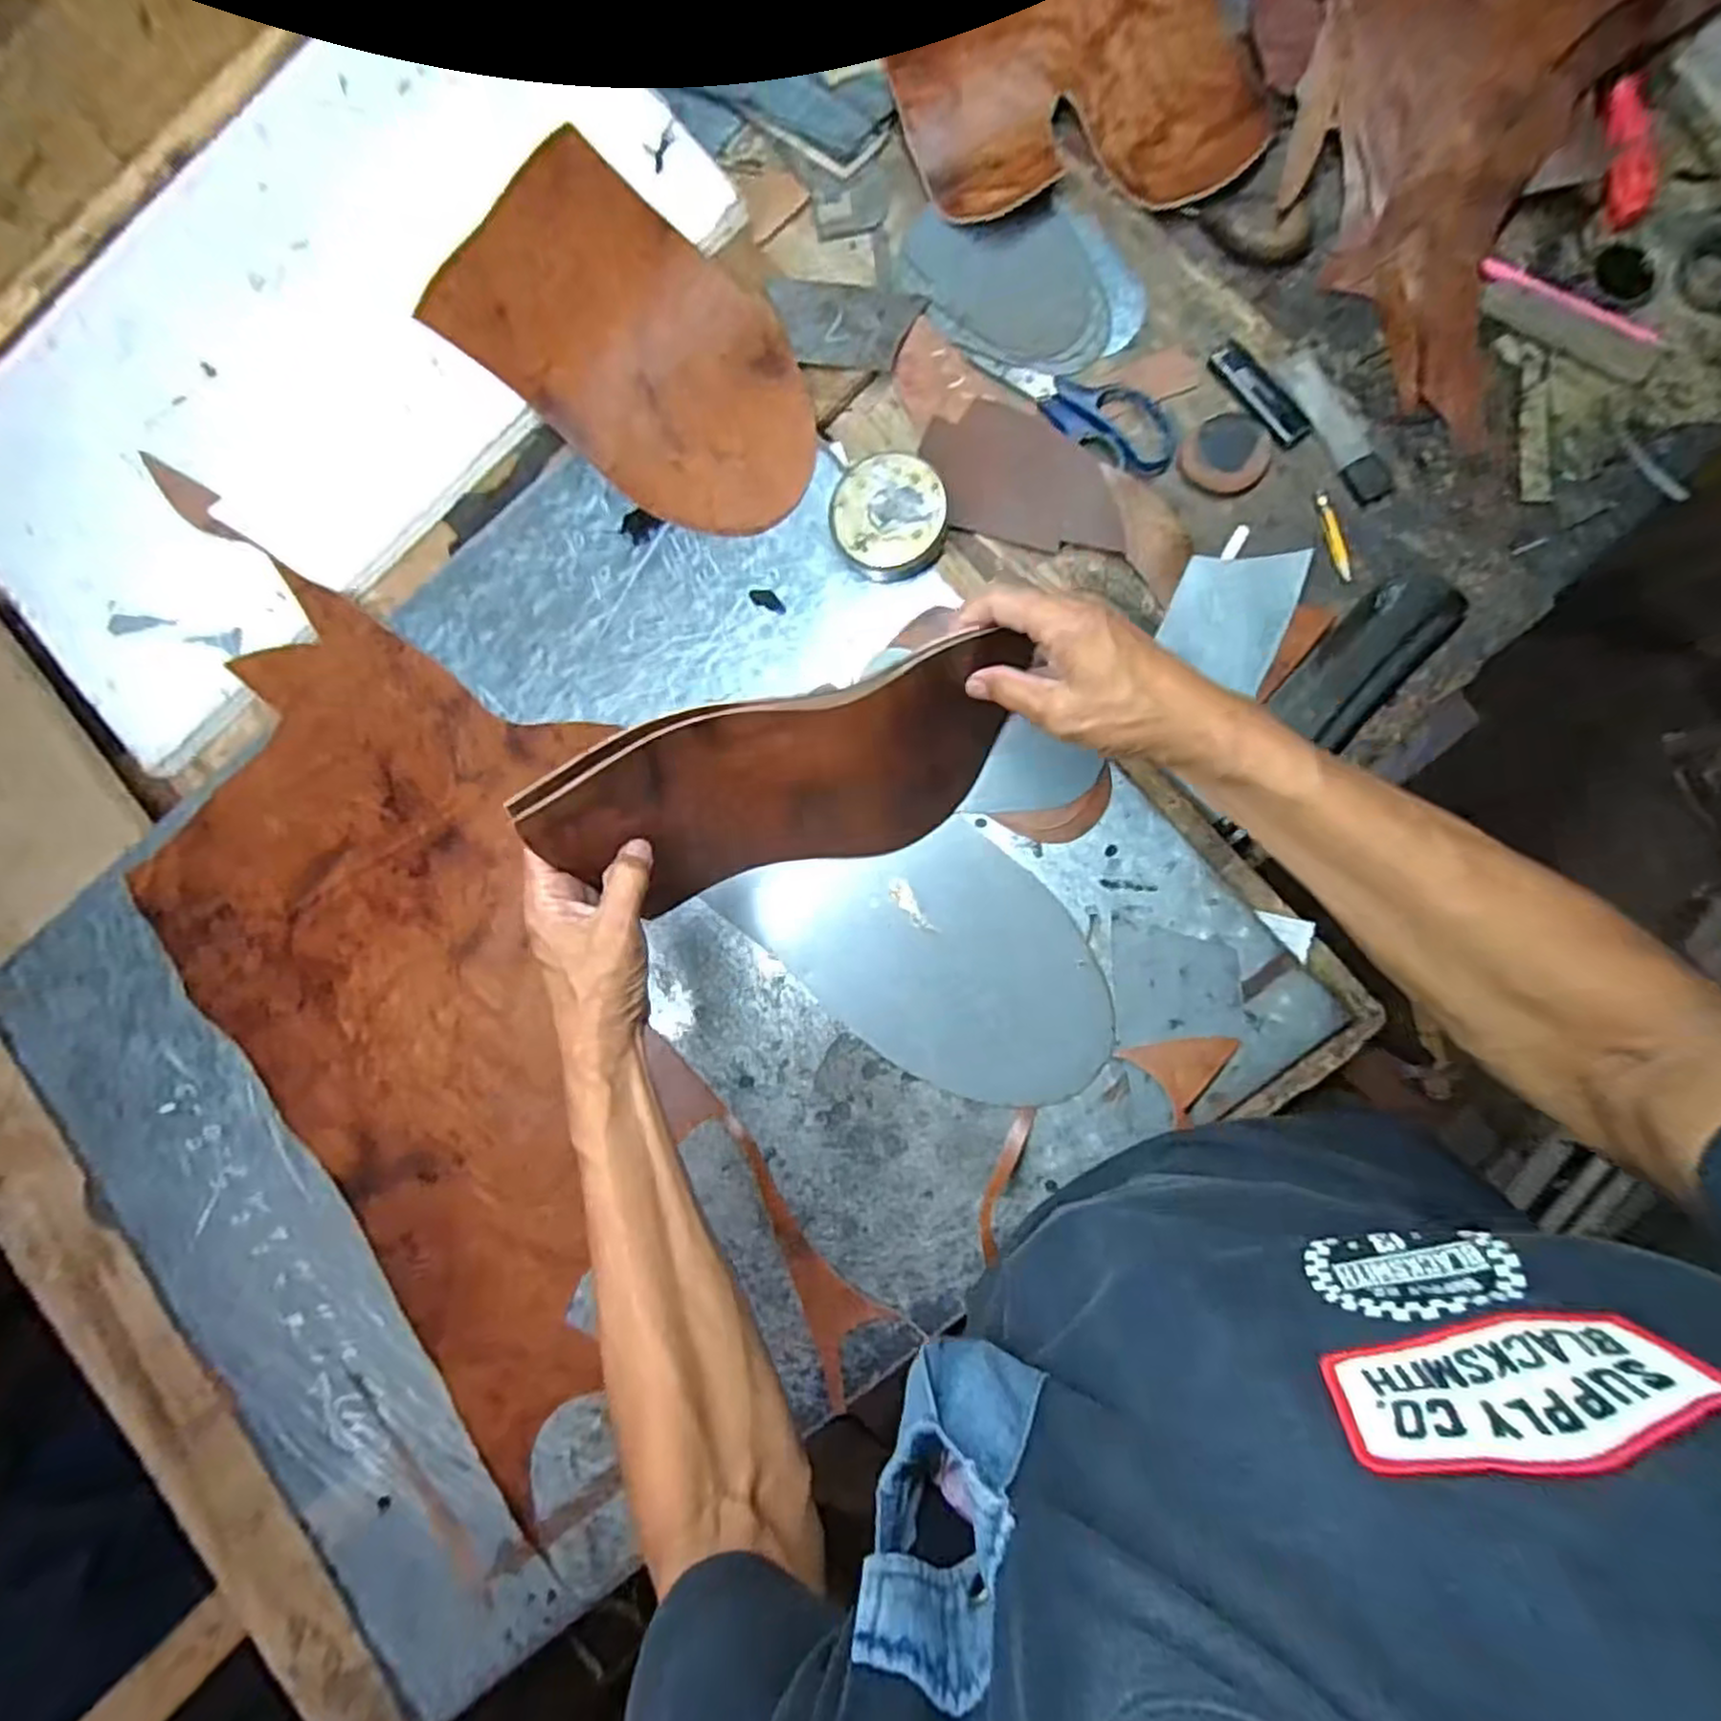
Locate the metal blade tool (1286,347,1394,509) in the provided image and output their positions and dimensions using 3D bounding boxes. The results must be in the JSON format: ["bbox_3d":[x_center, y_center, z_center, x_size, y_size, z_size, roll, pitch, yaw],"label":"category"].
[{"bbox_3d":[0.317,-0.287,0.501,0.028,0.005,0.109,-27,82,6],"label":"metal blade tool"}]

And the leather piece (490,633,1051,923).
[{"bbox_3d":[-0.035,-0.040,0.447,0.268,0.168,0.037,-19,60,-9],"label":"leather piece"}]

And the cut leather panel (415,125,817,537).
[{"bbox_3d":[-0.156,-0.360,0.533,0.300,0.011,0.155,40,94,0],"label":"cut leather panel"}]

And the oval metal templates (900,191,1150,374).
[{"bbox_3d":[0.116,-0.412,0.534,0.115,0.009,0.164,-41,87,3],"label":"oval metal templates"}]

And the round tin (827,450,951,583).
[{"bbox_3d":[0.019,-0.227,0.505,0.073,0.031,0.076,0,90,5],"label":"round tin"}]

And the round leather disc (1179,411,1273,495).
[{"bbox_3d":[0.245,-0.272,0.506,0.054,0.012,0.053,0,90,5],"label":"round leather disc"}]

